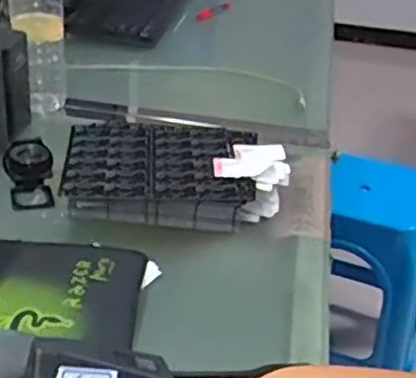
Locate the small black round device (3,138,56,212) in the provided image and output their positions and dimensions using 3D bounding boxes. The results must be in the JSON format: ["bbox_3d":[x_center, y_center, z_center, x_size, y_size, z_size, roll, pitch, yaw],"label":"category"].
[{"bbox_3d":[-0.182,-0.015,0.734,0.047,0.062,0.057,-4,30,-17],"label":"small black round device"}]

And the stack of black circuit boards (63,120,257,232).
[{"bbox_3d":[-0.049,-0.011,0.752,0.191,0.059,0.152,2,28,-5],"label":"stack of black circuit boards"}]

